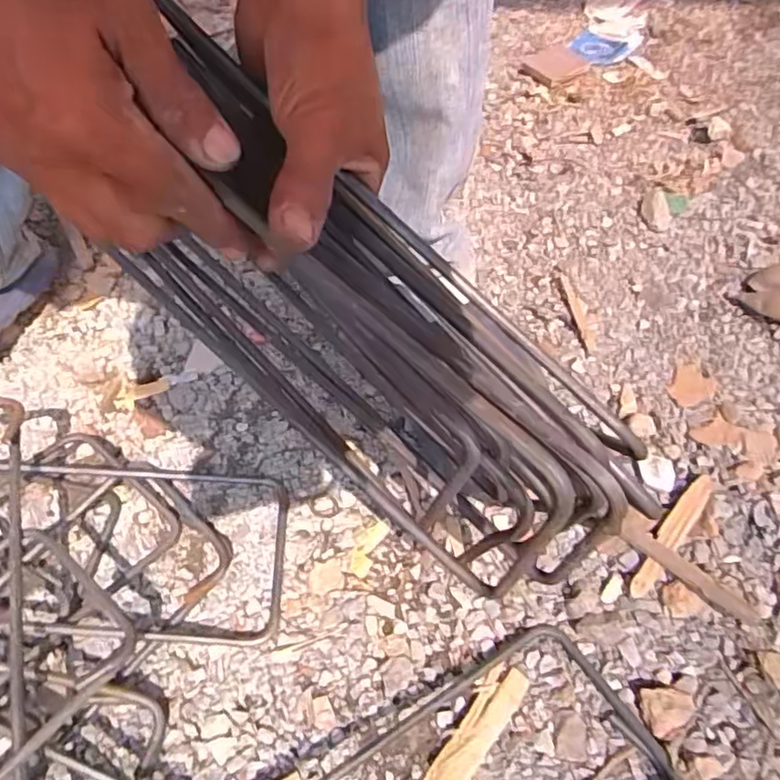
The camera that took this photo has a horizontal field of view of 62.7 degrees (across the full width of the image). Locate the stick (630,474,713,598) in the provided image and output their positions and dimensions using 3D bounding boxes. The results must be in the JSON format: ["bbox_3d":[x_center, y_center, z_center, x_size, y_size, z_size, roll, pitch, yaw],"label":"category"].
[{"bbox_3d":[0.202,0.101,0.458,0.016,0.009,0.108,32,65,25],"label":"stick"}]

